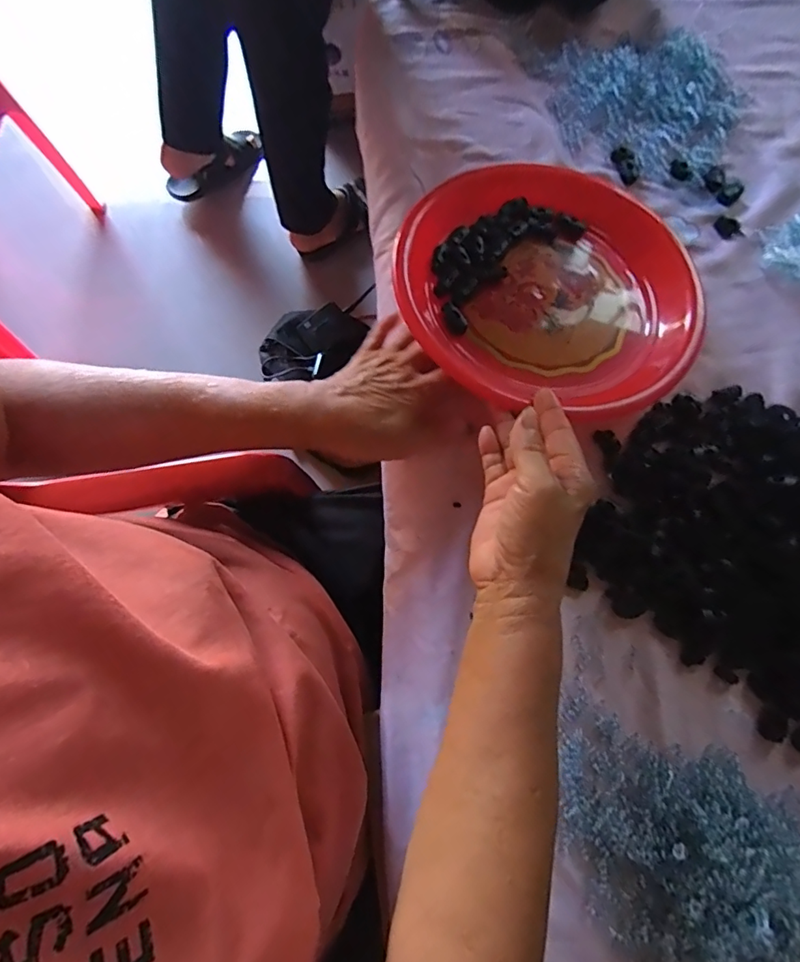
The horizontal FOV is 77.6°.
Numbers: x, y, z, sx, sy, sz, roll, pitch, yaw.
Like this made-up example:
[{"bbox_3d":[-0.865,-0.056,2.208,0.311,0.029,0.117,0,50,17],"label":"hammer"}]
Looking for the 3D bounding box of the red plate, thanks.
[{"bbox_3d":[0.127,-0.177,0.432,0.247,0.030,0.252,0,76,-1],"label":"red plate"}]

